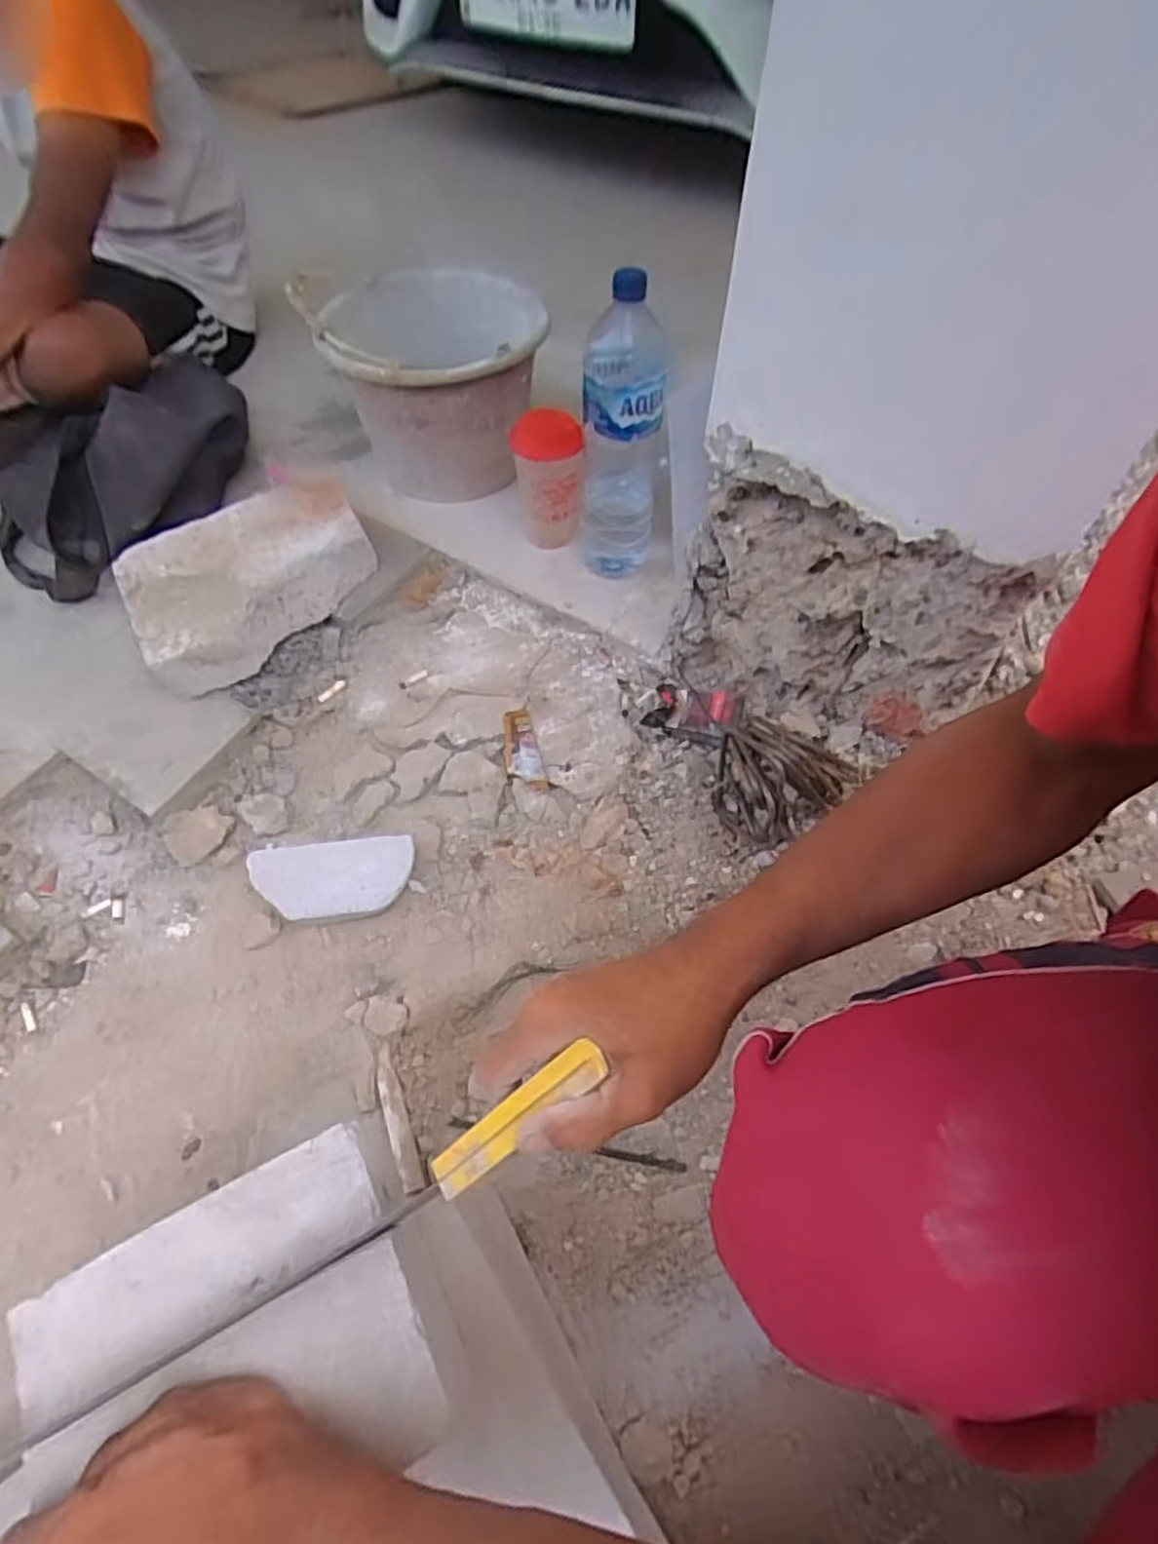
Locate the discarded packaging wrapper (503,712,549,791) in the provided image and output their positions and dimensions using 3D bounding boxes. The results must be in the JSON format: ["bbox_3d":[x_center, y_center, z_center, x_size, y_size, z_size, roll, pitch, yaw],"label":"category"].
[{"bbox_3d":[-0.063,-0.024,0.791,0.038,0.010,0.108,-12,54,-10],"label":"discarded packaging wrapper"}]

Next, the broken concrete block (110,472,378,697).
[{"bbox_3d":[-0.388,-0.225,0.864,0.289,0.125,0.181,-36,61,-25],"label":"broken concrete block"}]

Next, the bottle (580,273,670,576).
[{"bbox_3d":[0.050,-0.363,0.808,0.091,0.318,0.088,0,52,-1],"label":"bottle"}]

